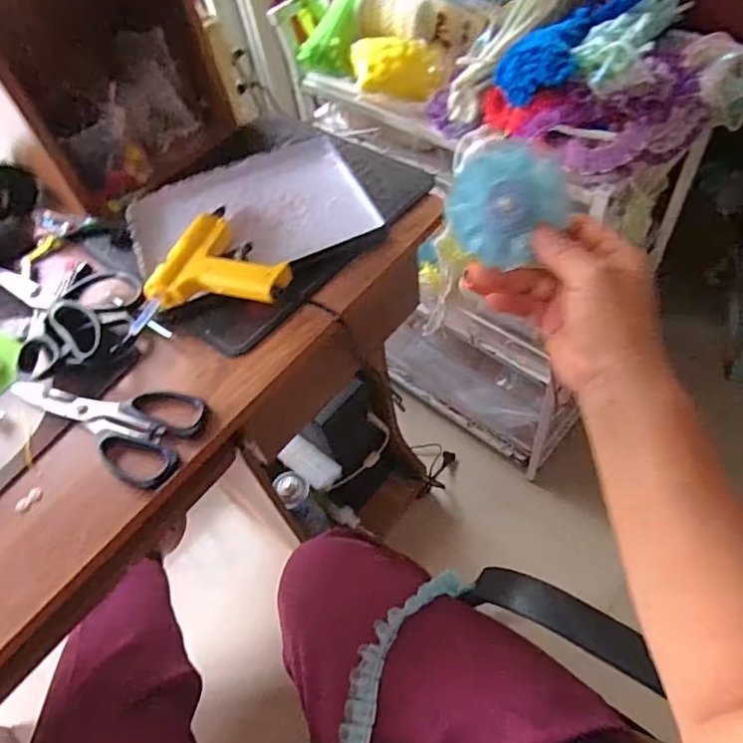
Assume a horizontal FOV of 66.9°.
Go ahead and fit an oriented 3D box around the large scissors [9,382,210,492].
[{"bbox_3d":[-0.230,0.040,0.472,0.180,0.017,0.080,12,57,16],"label":"large scissors"}]

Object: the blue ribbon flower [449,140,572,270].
[{"bbox_3d":[0.085,-0.107,0.359,0.070,0.010,0.071,3,103,11],"label":"blue ribbon flower"}]

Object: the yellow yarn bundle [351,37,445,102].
[{"bbox_3d":[0.033,-0.381,0.698,0.113,0.048,0.097,-7,54,3],"label":"yellow yarn bundle"}]

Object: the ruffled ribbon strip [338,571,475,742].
[{"bbox_3d":[0.018,0.268,0.507,0.063,0.020,0.224,44,55,-5],"label":"ruffled ribbon strip"}]

